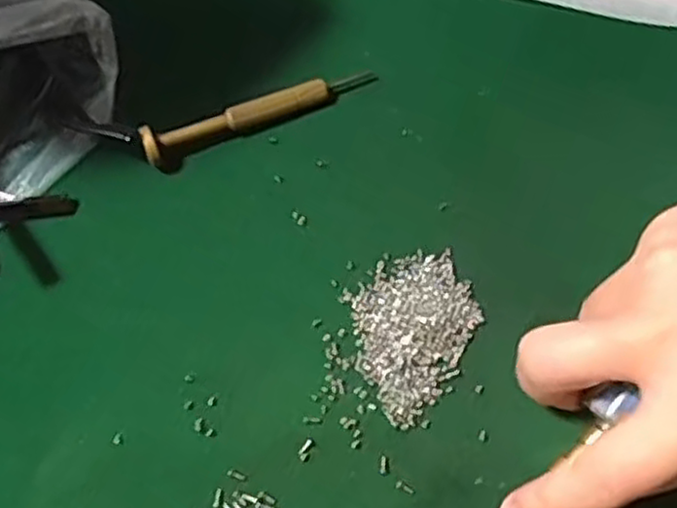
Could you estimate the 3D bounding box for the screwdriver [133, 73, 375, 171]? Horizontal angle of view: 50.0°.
[{"bbox_3d":[-0.029,-0.055,0.280,0.093,0.014,0.011,-21,68,-7],"label":"screwdriver"}]

